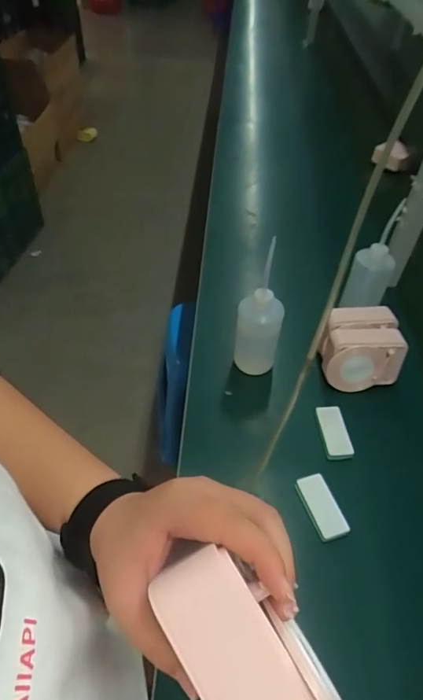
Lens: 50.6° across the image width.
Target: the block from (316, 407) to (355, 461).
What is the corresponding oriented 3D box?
[{"bbox_3d":[0.201,0.135,0.737,0.040,0.021,0.090,-3,48,-6],"label":"block"}]

